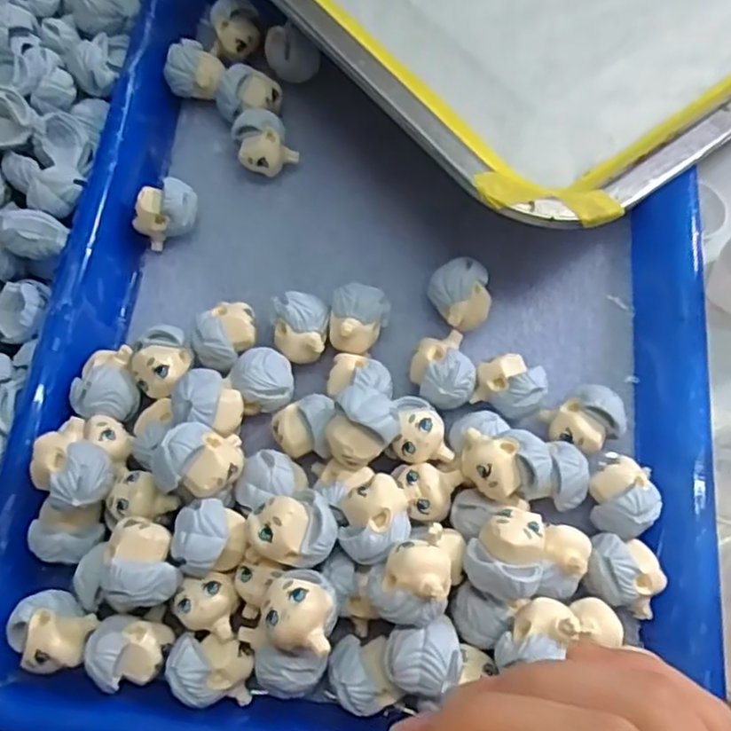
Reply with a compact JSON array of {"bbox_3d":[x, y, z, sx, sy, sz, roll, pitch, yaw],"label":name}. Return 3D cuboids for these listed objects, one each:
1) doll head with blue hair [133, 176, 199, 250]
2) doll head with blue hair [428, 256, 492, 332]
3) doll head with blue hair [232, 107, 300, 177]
[{"bbox_3d":[-0.083,-0.064,0.285,0.027,0.023,0.019,-25,73,-6],"label":"doll head with blue hair"},{"bbox_3d":[0.039,-0.027,0.270,0.023,0.022,0.025,0,72,1],"label":"doll head with blue hair"},{"bbox_3d":[-0.045,-0.096,0.295,0.023,0.023,0.022,0,72,1],"label":"doll head with blue hair"}]

